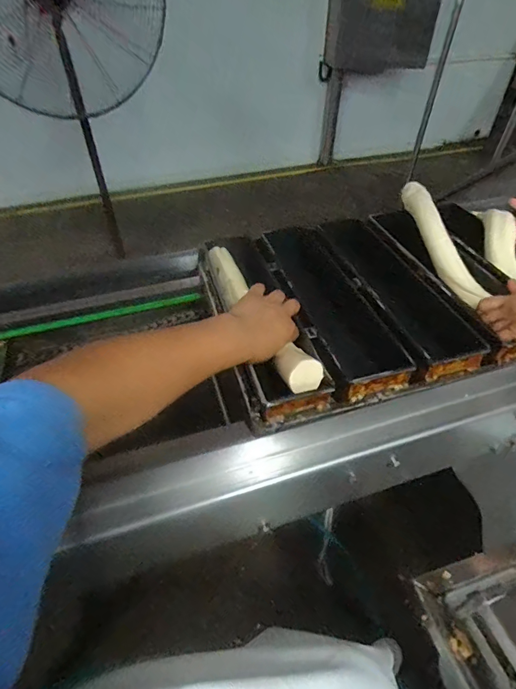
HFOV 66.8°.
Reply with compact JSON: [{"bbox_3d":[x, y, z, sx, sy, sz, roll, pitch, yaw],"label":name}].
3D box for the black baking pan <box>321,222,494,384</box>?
[{"bbox_3d":[0.210,-0.090,0.651,0.128,0.090,0.383,-11,47,-11],"label":"black baking pan"}]

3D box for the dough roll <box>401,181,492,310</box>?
[{"bbox_3d":[0.324,-0.197,0.710,0.048,0.057,0.316,-4,46,-5],"label":"dough roll"}]

